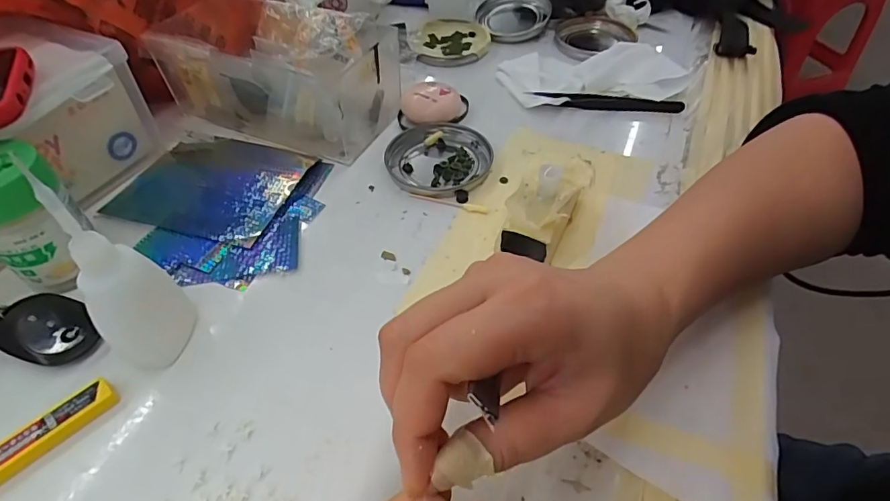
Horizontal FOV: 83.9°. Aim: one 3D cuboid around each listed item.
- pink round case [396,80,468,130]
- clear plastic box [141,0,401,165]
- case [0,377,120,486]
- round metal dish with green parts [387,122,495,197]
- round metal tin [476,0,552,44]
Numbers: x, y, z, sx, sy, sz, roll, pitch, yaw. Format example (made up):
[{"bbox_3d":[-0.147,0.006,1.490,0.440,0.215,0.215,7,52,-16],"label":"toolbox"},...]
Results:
[{"bbox_3d":[-0.009,-0.122,0.411,0.051,0.024,0.047,-1,48,1],"label":"pink round case"},{"bbox_3d":[-0.134,-0.144,0.400,0.176,0.073,0.092,19,51,17],"label":"clear plastic box"},{"bbox_3d":[-0.205,0.099,0.230,0.017,0.009,0.101,33,57,27],"label":"case"},{"bbox_3d":[-0.005,-0.070,0.376,0.077,0.009,0.077,-1,48,1],"label":"round metal dish with green parts"},{"bbox_3d":[0.073,-0.250,0.521,0.067,0.021,0.081,-13,49,-10],"label":"round metal tin"}]

